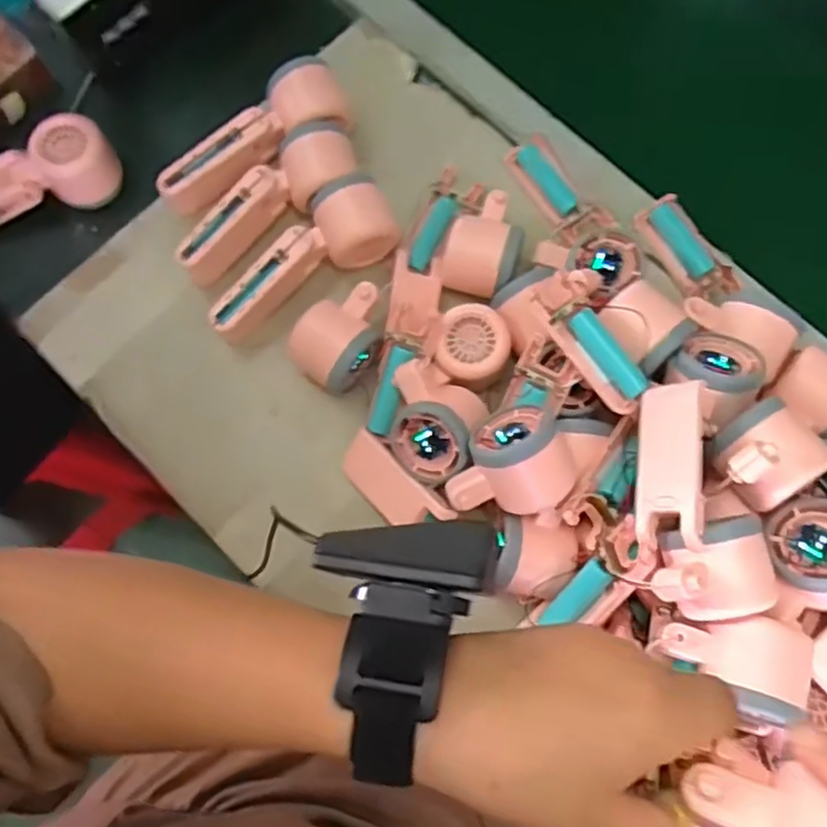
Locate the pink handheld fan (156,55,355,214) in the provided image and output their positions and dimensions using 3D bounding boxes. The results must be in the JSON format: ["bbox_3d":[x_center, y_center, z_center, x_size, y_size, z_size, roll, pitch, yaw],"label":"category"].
[{"bbox_3d":[-0.135,-0.233,0.588,0.171,0.046,0.058,-30,78,-6],"label":"pink handheld fan"}]

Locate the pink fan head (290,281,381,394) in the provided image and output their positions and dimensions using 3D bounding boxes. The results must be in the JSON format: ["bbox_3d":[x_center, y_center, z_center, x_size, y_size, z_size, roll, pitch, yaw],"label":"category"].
[{"bbox_3d":[-0.054,-0.058,0.552,0.058,0.047,0.081,33,79,8],"label":"pink fan head"}]

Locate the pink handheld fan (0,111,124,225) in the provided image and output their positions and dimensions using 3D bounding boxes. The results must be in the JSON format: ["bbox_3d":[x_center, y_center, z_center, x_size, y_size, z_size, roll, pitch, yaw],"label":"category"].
[{"bbox_3d":[-0.326,-0.187,0.583,0.164,0.061,0.056,-34,79,-7],"label":"pink handheld fan"}]

